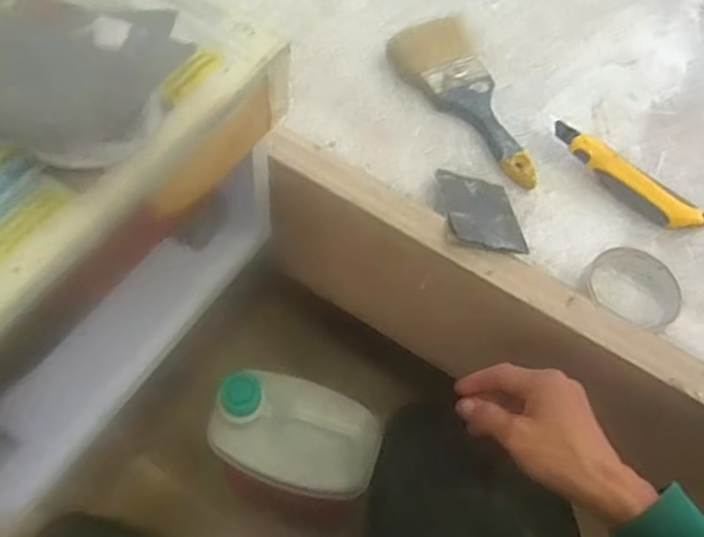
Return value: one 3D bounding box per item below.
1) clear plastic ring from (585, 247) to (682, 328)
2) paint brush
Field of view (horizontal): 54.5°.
[{"bbox_3d":[0.246,0.013,0.604,0.085,0.027,0.065,13,60,2],"label":"clear plastic ring"},{"bbox_3d":[0.125,-0.173,0.696,0.093,0.032,0.212,-22,65,-17],"label":"paint brush"}]

